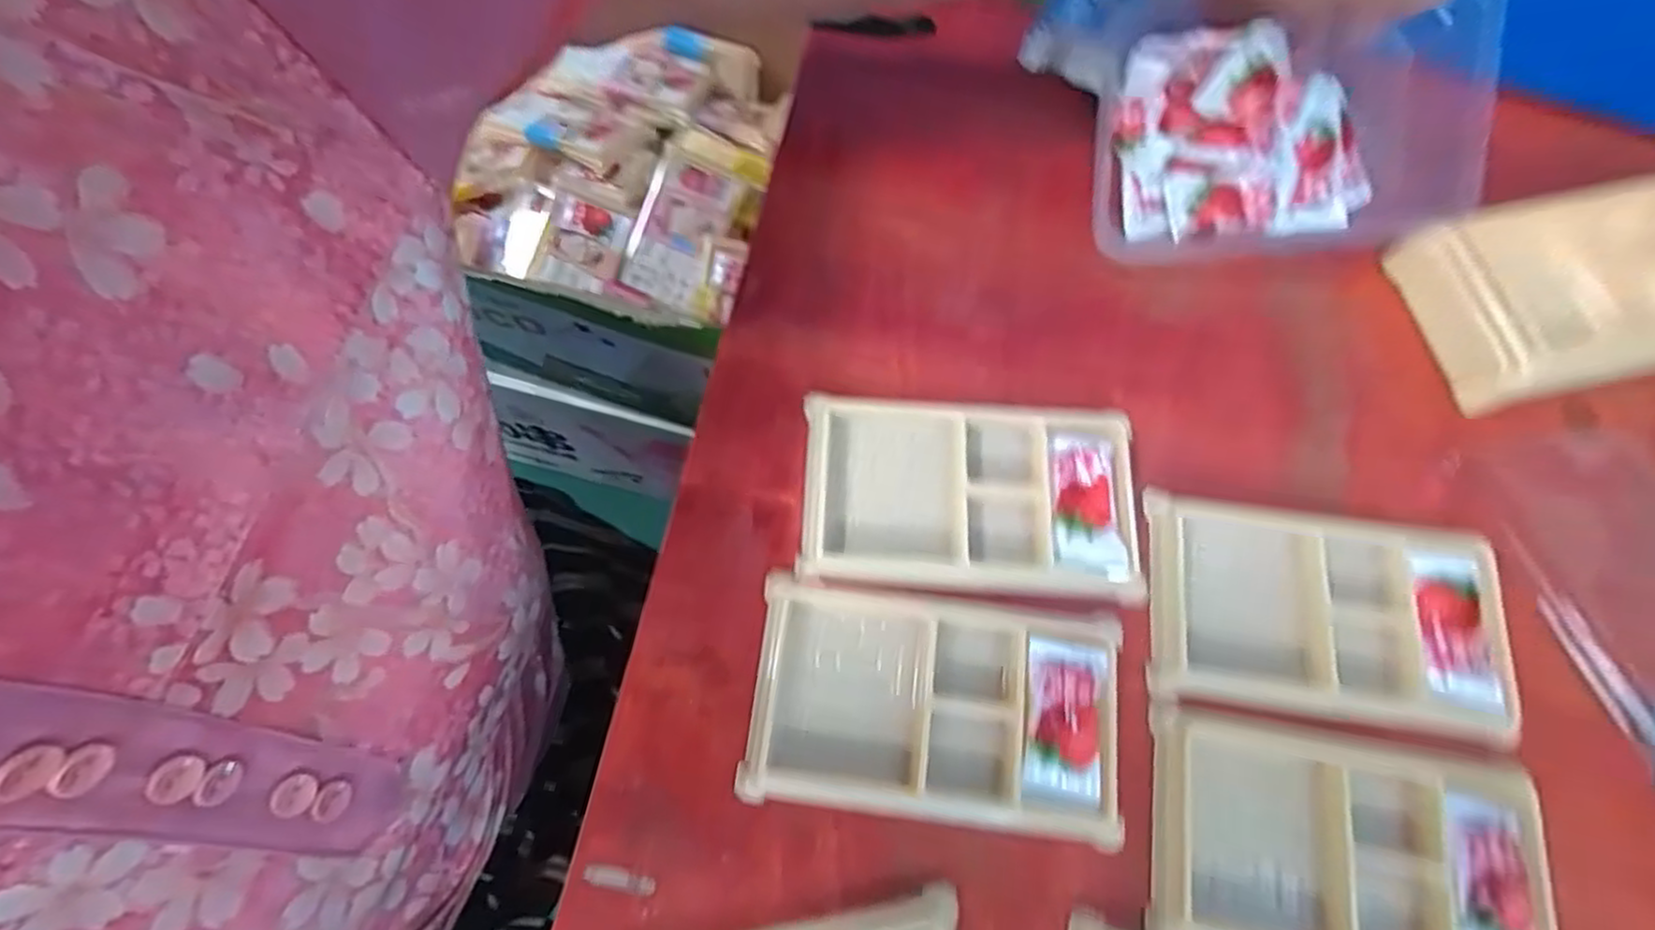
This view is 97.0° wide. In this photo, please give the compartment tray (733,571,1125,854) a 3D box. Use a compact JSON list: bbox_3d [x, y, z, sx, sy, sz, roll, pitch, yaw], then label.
[{"bbox_3d":[0.039,0.089,0.272,0.133,0.010,0.078,6,70,2],"label":"compartment tray"}]

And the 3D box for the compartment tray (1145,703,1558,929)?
[{"bbox_3d":[0.185,0.140,0.264,0.135,0.015,0.079,10,70,3],"label":"compartment tray"}]

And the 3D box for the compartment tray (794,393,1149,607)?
[{"bbox_3d":[0.057,0.012,0.299,0.133,0.011,0.076,4,69,1],"label":"compartment tray"}]

